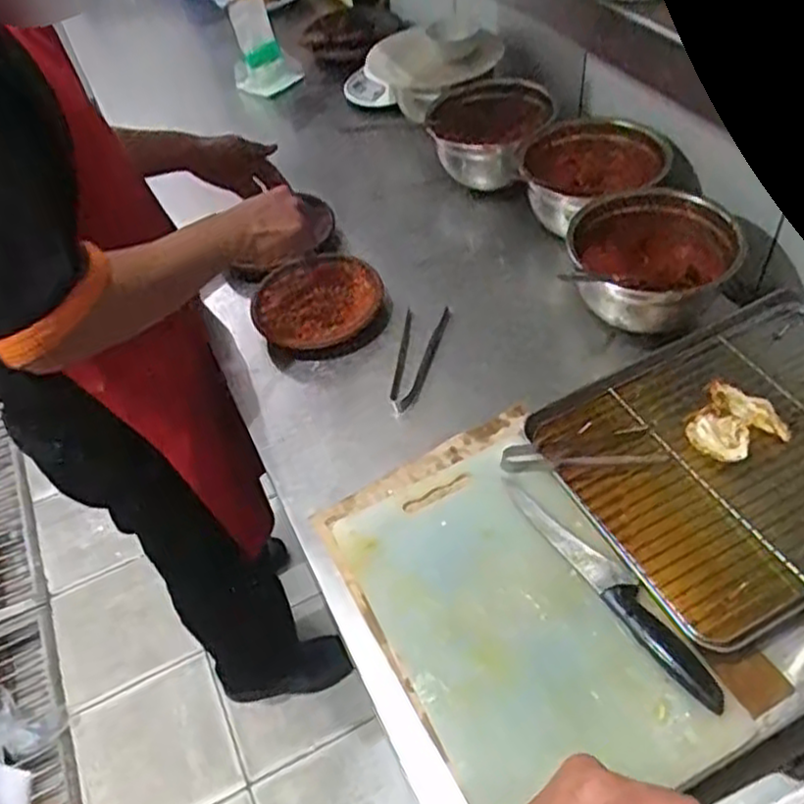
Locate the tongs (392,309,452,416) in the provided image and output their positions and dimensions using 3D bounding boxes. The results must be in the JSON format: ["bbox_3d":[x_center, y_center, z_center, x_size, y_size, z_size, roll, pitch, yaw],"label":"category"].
[{"bbox_3d":[0.020,-0.055,0.892,0.052,0.011,0.170,4,50,10],"label":"tongs"}]

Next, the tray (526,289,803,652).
[{"bbox_3d":[0.363,0.039,0.756,0.389,0.025,0.292,-26,51,-16],"label":"tray"}]

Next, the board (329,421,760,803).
[{"bbox_3d":[0.102,0.192,0.669,0.222,0.025,0.357,-24,51,-14],"label":"board"}]

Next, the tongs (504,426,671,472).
[{"bbox_3d":[0.184,0.047,0.759,0.166,0.031,0.043,-8,49,0],"label":"tongs"}]

